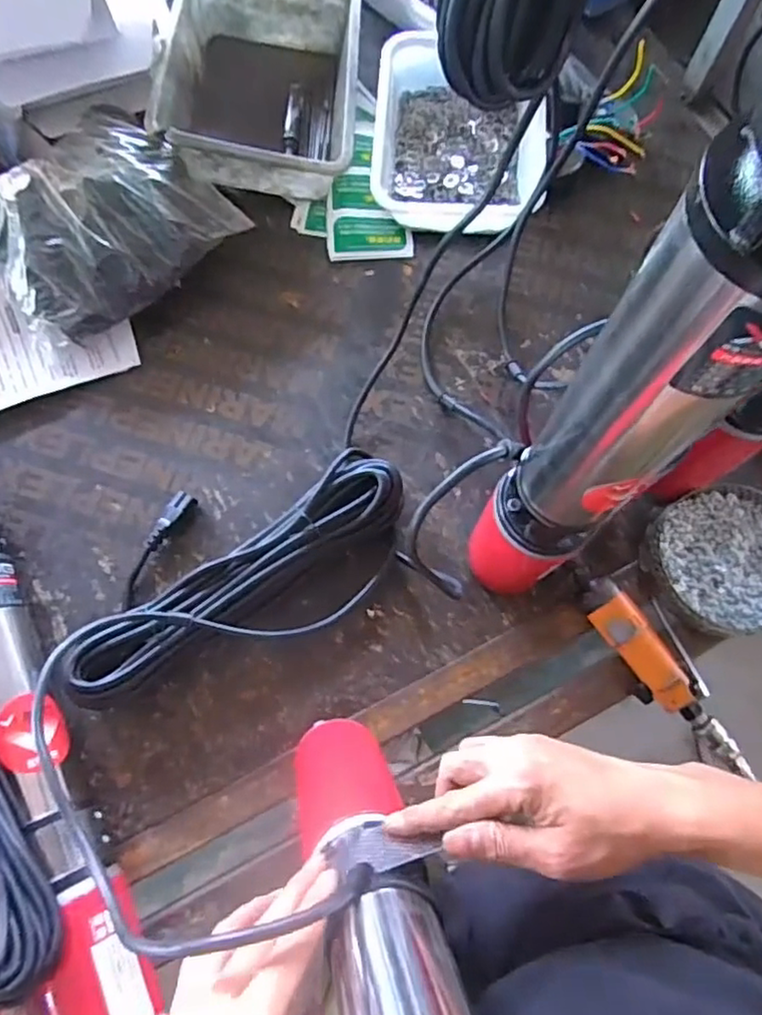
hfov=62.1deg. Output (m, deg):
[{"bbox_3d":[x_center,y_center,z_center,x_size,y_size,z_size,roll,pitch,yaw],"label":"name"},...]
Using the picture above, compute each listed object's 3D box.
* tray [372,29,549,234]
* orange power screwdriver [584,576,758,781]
[{"bbox_3d":[0.093,-0.423,0.726,0.199,0.064,0.235,8,74,3],"label":"tray"},{"bbox_3d":[0.253,0.148,0.569,0.059,0.037,0.192,-29,75,-8],"label":"orange power screwdriver"}]

